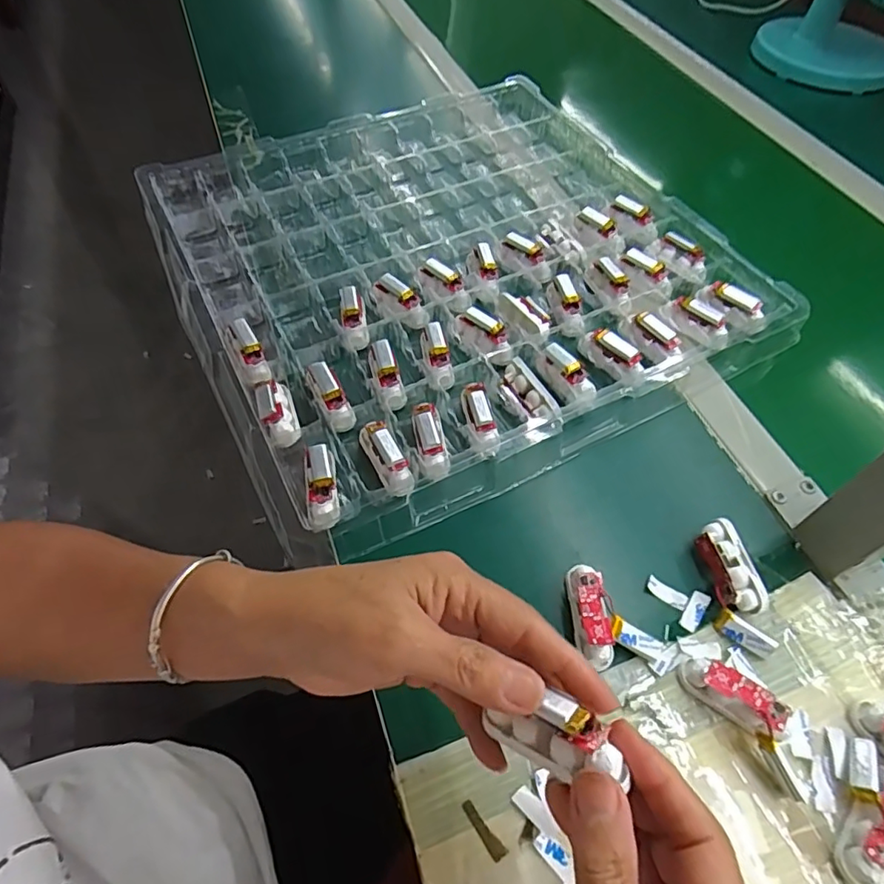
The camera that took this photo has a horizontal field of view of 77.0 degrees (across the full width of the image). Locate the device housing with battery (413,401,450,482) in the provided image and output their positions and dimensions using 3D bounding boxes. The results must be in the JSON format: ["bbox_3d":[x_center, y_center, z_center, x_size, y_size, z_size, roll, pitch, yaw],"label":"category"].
[{"bbox_3d":[-0.008,-0.004,0.399,0.021,0.012,0.062,-8,56,-7],"label":"device housing with battery"}]

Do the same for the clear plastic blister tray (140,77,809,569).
[{"bbox_3d":[0.005,-0.178,0.524,0.473,0.038,0.472,-23,60,-17],"label":"clear plastic blister tray"}]

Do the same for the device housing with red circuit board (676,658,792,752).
[{"bbox_3d":[0.167,0.145,0.315,0.060,0.019,0.021,37,62,21],"label":"device housing with red circuit board"}]

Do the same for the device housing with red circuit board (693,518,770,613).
[{"bbox_3d":[0.184,0.083,0.360,0.027,0.020,0.058,-7,56,-7],"label":"device housing with red circuit board"}]

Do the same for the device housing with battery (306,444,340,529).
[{"bbox_3d":[-0.081,0.030,0.380,0.019,0.023,0.055,-8,73,-7],"label":"device housing with battery"}]

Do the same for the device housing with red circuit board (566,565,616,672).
[{"bbox_3d":[0.090,0.107,0.343,0.022,0.022,0.059,1,56,-1],"label":"device housing with red circuit board"}]

